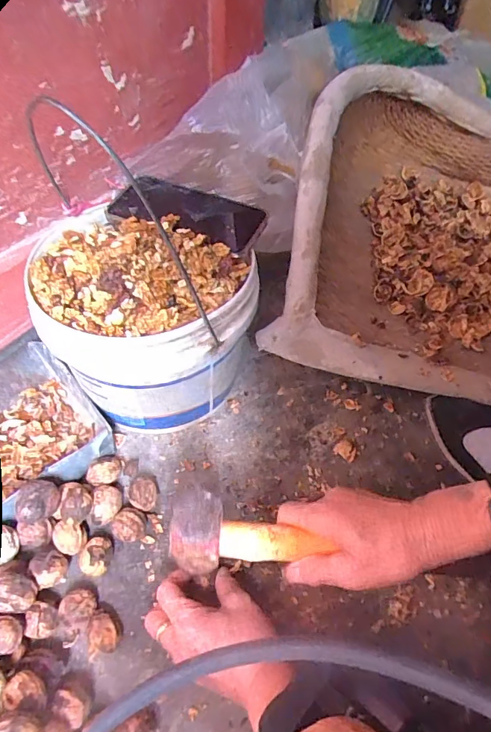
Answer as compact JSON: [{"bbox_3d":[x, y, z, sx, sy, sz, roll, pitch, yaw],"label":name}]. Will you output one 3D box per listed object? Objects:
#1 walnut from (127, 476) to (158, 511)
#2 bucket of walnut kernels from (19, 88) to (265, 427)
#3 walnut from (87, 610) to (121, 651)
[{"bbox_3d":[-0.100,0.129,0.444,0.027,0.027,0.033,-18,55,-15],"label":"walnut"},{"bbox_3d":[-0.105,-0.057,0.483,0.196,0.192,0.207,-18,55,-15],"label":"bucket of walnut kernels"},{"bbox_3d":[-0.117,0.220,0.371,0.024,0.021,0.031,-25,57,-19],"label":"walnut"}]

